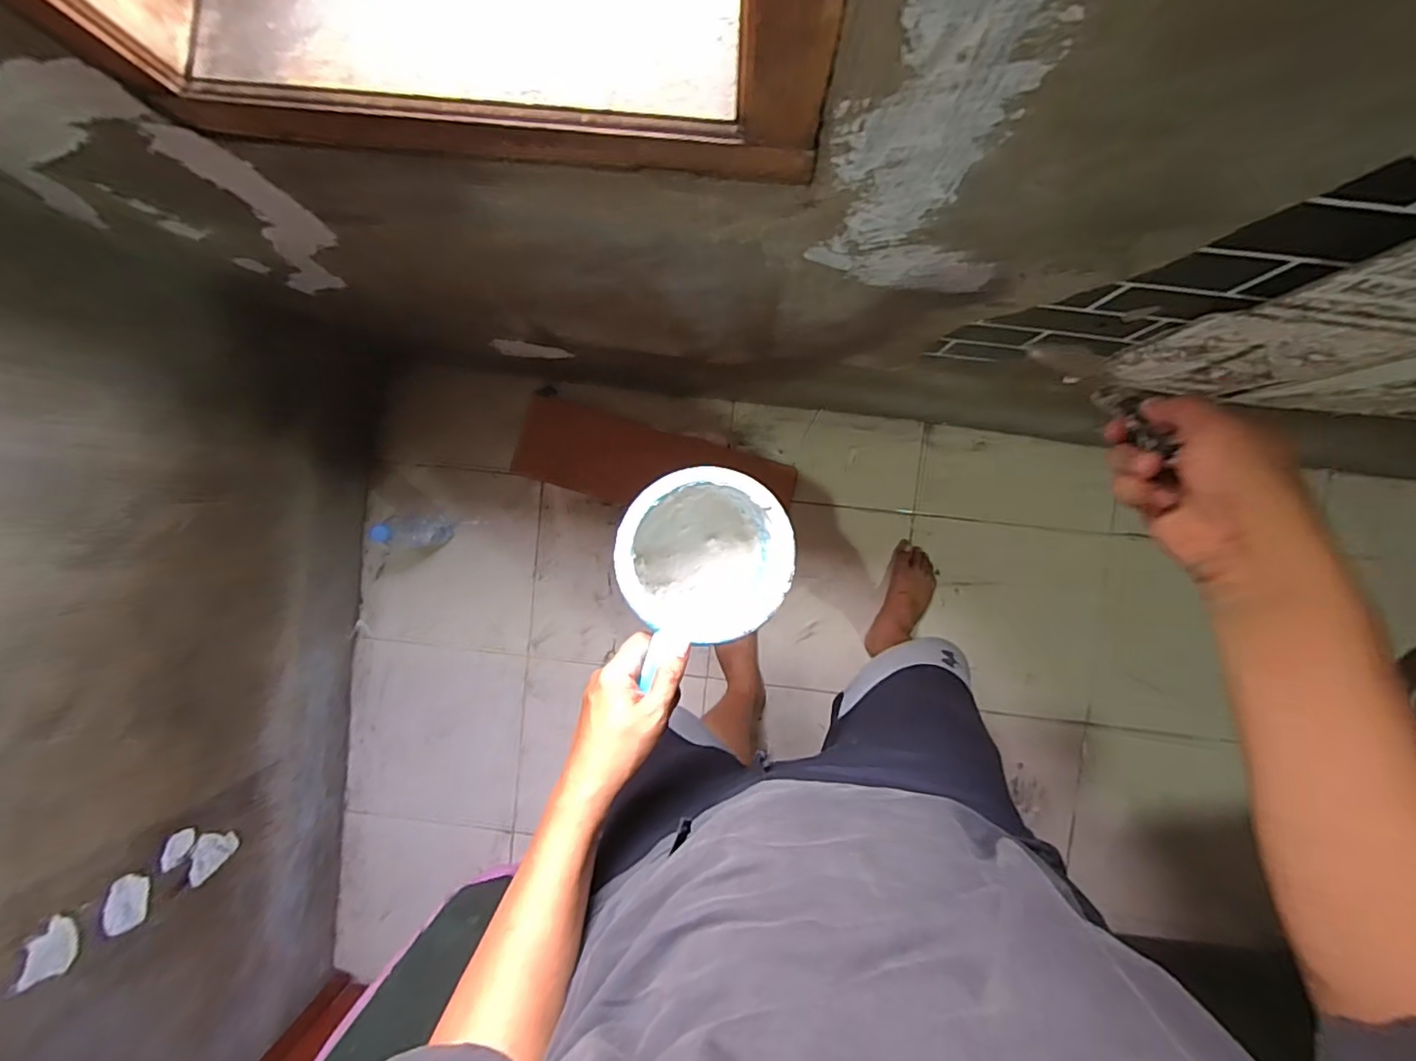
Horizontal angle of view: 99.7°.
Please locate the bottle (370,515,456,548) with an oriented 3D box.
[{"bbox_3d":[-0.612,0.005,1.222,0.086,0.219,0.074,-5,93,4],"label":"bottle"}]

